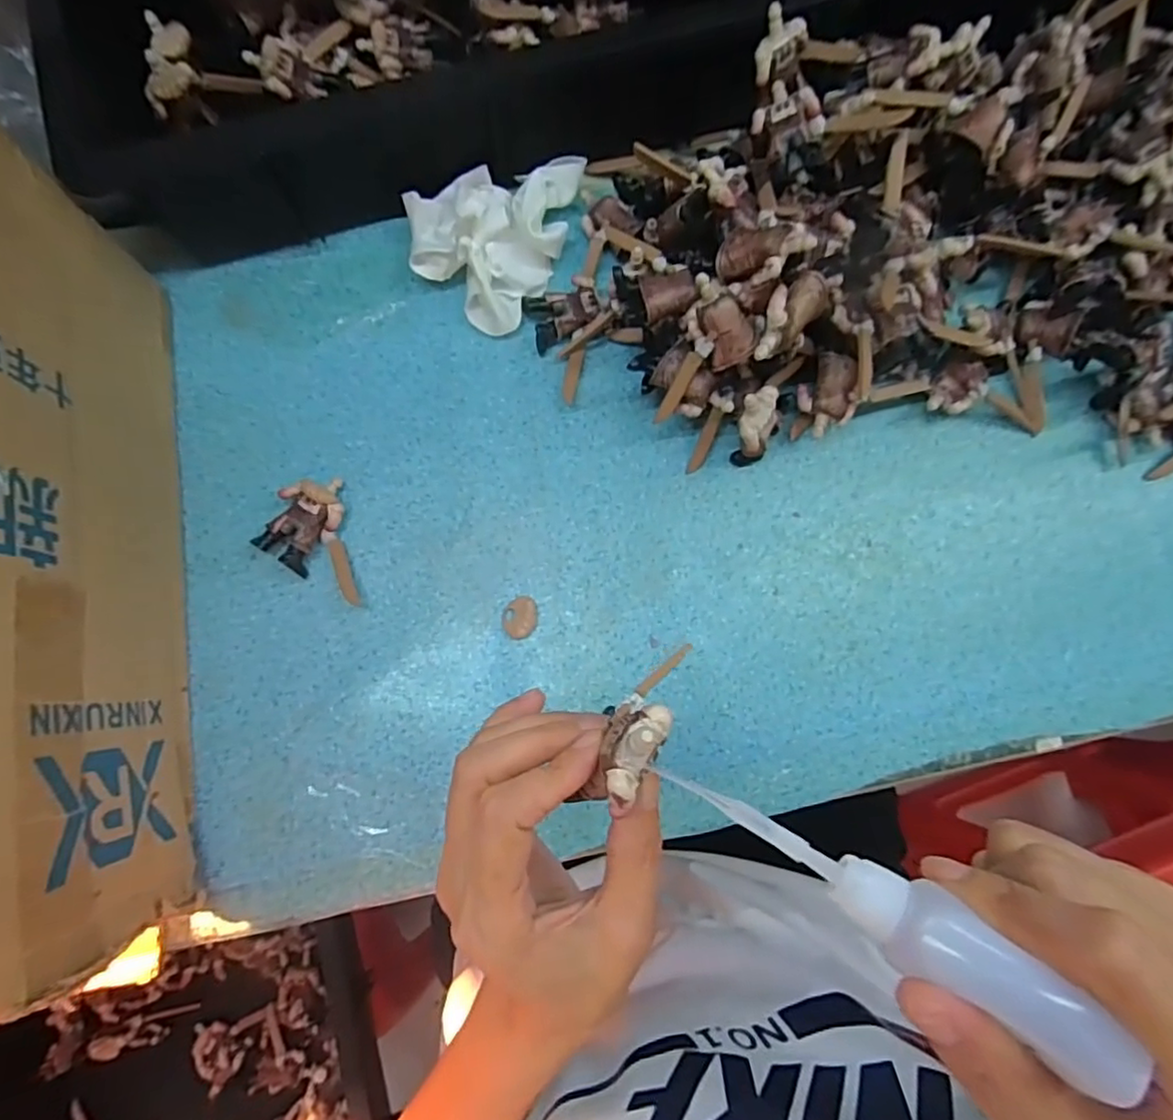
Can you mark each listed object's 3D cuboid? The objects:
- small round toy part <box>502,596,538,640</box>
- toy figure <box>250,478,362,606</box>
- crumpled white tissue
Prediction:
[{"bbox_3d":[-0.039,0.034,0.363,0.020,0.009,0.024,-6,79,-3],"label":"small round toy part"},{"bbox_3d":[-0.169,-0.008,0.371,0.049,0.020,0.075,-11,79,-4],"label":"toy figure"},{"bbox_3d":[-0.052,-0.198,0.389,0.116,0.036,0.096,-12,79,-4],"label":"crumpled white tissue"}]

